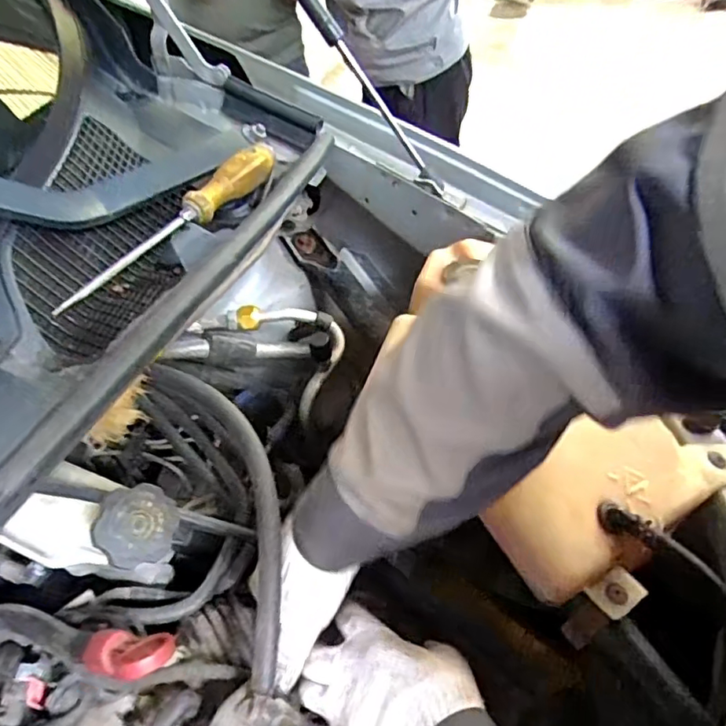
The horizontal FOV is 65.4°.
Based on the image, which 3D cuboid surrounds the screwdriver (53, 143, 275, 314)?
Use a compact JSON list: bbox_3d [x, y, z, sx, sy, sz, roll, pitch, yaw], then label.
[{"bbox_3d":[-0.163,-0.128,0.491,0.028,0.027,0.257,25,53,25],"label":"screwdriver"}]

